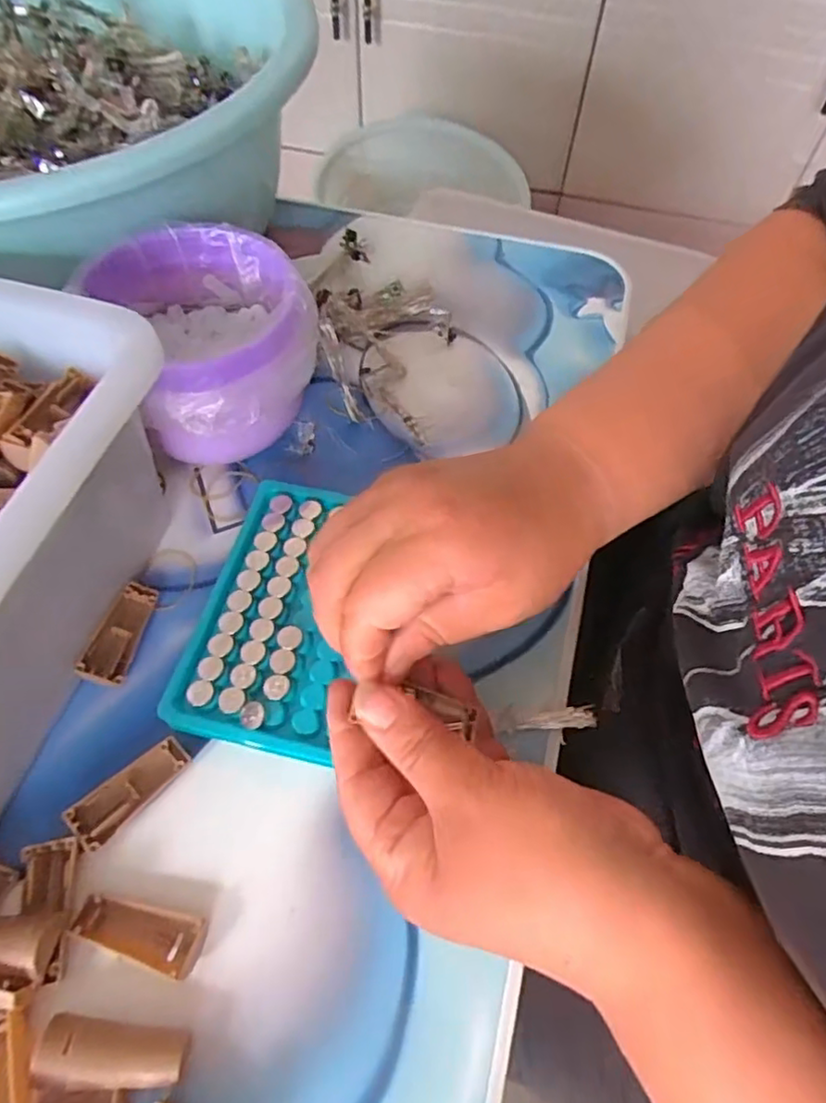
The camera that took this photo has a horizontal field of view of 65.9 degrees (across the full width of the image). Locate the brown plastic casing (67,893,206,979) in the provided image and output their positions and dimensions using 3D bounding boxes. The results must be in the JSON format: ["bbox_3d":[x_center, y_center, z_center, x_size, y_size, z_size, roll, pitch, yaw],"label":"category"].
[{"bbox_3d":[-0.105,0.147,0.245,0.049,0.010,0.019,12,60,6],"label":"brown plastic casing"}]

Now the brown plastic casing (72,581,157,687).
[{"bbox_3d":[-0.142,0.039,0.308,0.020,0.008,0.051,27,54,-20],"label":"brown plastic casing"}]

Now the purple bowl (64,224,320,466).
[{"bbox_3d":[-0.107,-0.107,0.351,0.104,0.088,0.128,-31,65,-18],"label":"purple bowl"}]

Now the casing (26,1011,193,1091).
[{"bbox_3d":[-0.105,0.176,0.223,0.049,0.015,0.018,6,60,2],"label":"casing"}]

